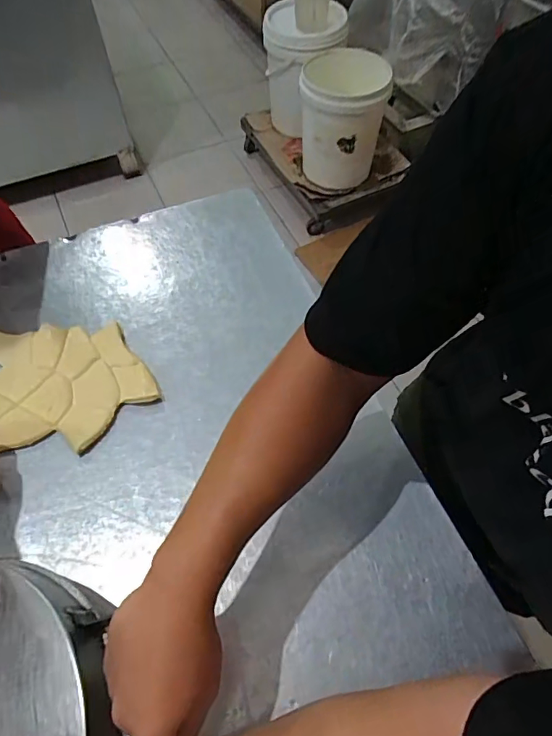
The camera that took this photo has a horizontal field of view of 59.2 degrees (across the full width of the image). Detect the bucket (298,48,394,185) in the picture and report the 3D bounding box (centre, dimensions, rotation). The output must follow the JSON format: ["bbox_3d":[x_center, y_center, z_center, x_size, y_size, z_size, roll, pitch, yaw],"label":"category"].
[{"bbox_3d":[0.230,-0.868,1.723,0.276,0.359,0.276,-1,58,1],"label":"bucket"}]

